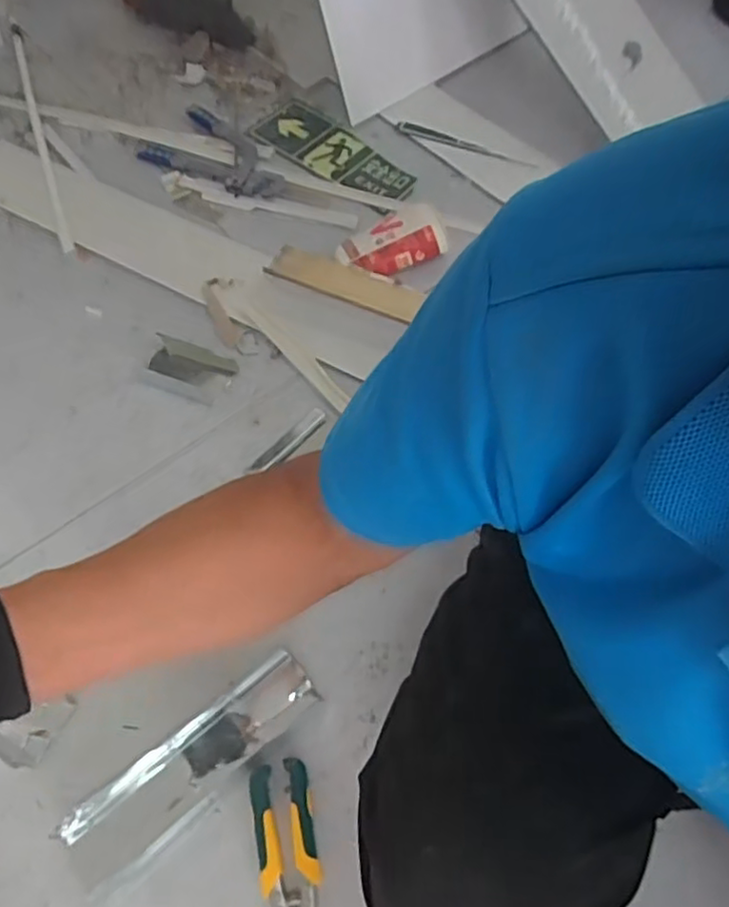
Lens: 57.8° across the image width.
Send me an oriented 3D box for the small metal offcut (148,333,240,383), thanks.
[{"bbox_3d":[-0.252,-0.133,0.970,0.130,0.033,0.055,16,63,12],"label":"small metal offcut"}]

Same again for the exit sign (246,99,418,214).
[{"bbox_3d":[-0.056,-0.525,1.154,0.358,0.016,0.103,37,91,16],"label":"exit sign"}]

